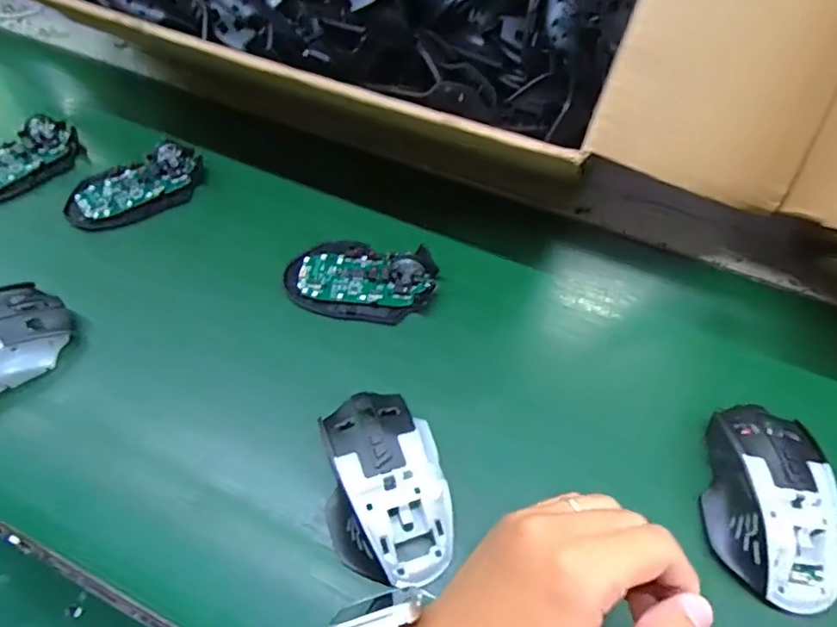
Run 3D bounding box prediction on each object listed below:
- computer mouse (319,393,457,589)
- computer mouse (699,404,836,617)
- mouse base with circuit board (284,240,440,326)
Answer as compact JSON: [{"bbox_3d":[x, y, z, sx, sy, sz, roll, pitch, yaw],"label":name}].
[{"bbox_3d":[-0.020,0.098,0.327,0.069,0.033,0.112,-10,57,-7],"label":"computer mouse"},{"bbox_3d":[0.208,0.108,0.326,0.067,0.032,0.112,6,57,3],"label":"computer mouse"},{"bbox_3d":[-0.045,-0.028,0.427,0.113,0.024,0.066,6,57,3],"label":"mouse base with circuit board"}]

